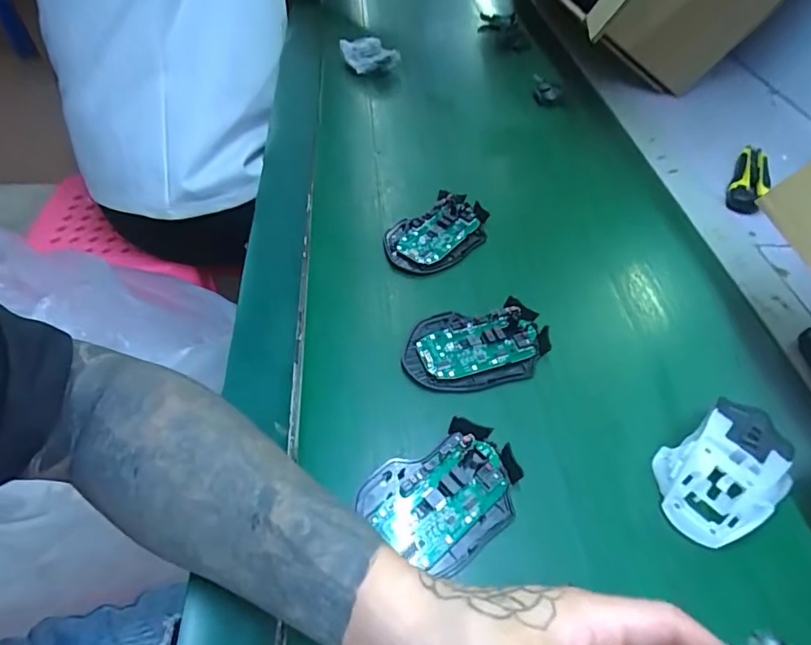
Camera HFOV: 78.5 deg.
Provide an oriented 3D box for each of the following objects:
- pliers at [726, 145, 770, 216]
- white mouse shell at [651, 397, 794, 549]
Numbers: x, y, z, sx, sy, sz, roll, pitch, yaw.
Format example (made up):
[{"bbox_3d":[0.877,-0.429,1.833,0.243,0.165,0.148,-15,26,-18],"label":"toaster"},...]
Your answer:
[{"bbox_3d":[0.407,-0.171,0.585,0.039,0.020,0.147,27,53,19],"label":"pliers"},{"bbox_3d":[0.209,0.097,0.324,0.090,0.033,0.064,-24,55,-22],"label":"white mouse shell"}]

